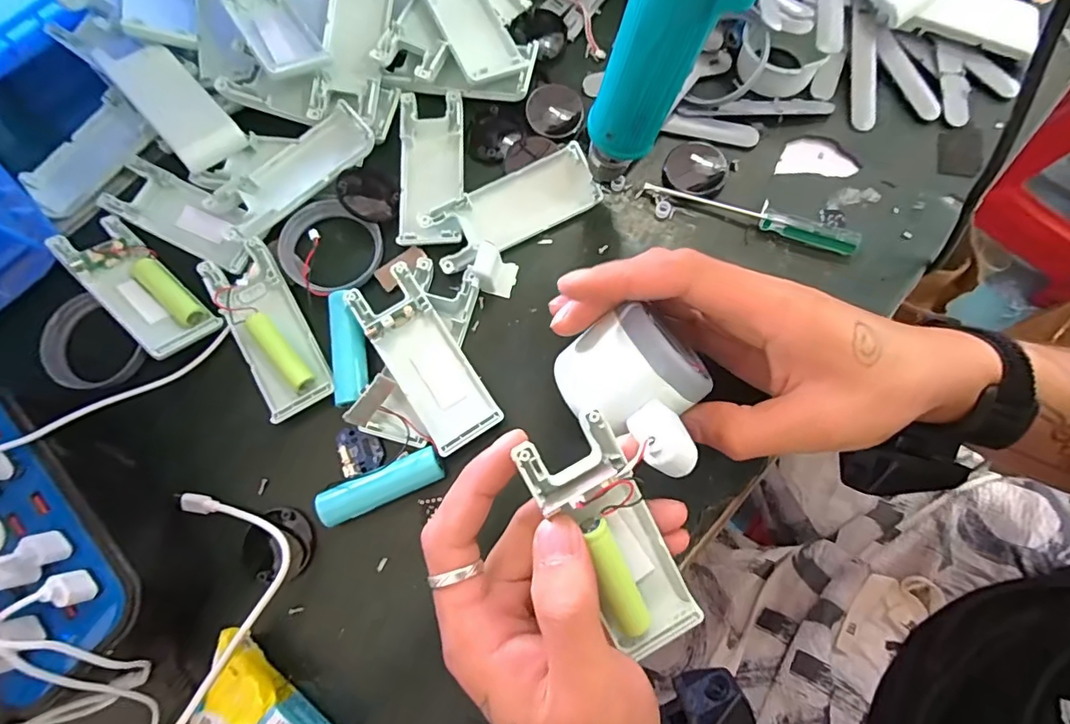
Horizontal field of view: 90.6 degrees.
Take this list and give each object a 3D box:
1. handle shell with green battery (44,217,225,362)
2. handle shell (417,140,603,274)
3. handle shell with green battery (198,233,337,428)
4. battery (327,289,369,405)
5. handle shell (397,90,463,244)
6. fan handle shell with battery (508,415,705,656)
[{"bbox_3d":[-0.232,-0.045,0.305,0.104,0.016,0.037,41,80,10],"label":"handle shell with green battery"},{"bbox_3d":[-0.014,-0.093,0.316,0.102,0.015,0.039,-26,77,-5],"label":"handle shell"},{"bbox_3d":[-0.153,-0.019,0.303,0.038,0.013,0.102,-29,77,-6],"label":"handle shell with green battery"},{"bbox_3d":[-0.104,-0.008,0.297,0.020,0.015,0.063,-8,76,-1],"label":"battery"},{"bbox_3d":[-0.065,-0.121,0.325,0.040,0.011,0.102,-3,76,0],"label":"handle shell"},{"bbox_3d":[0.033,0.070,0.213,0.038,0.018,0.101,-31,104,-7],"label":"fan handle shell with battery"}]

